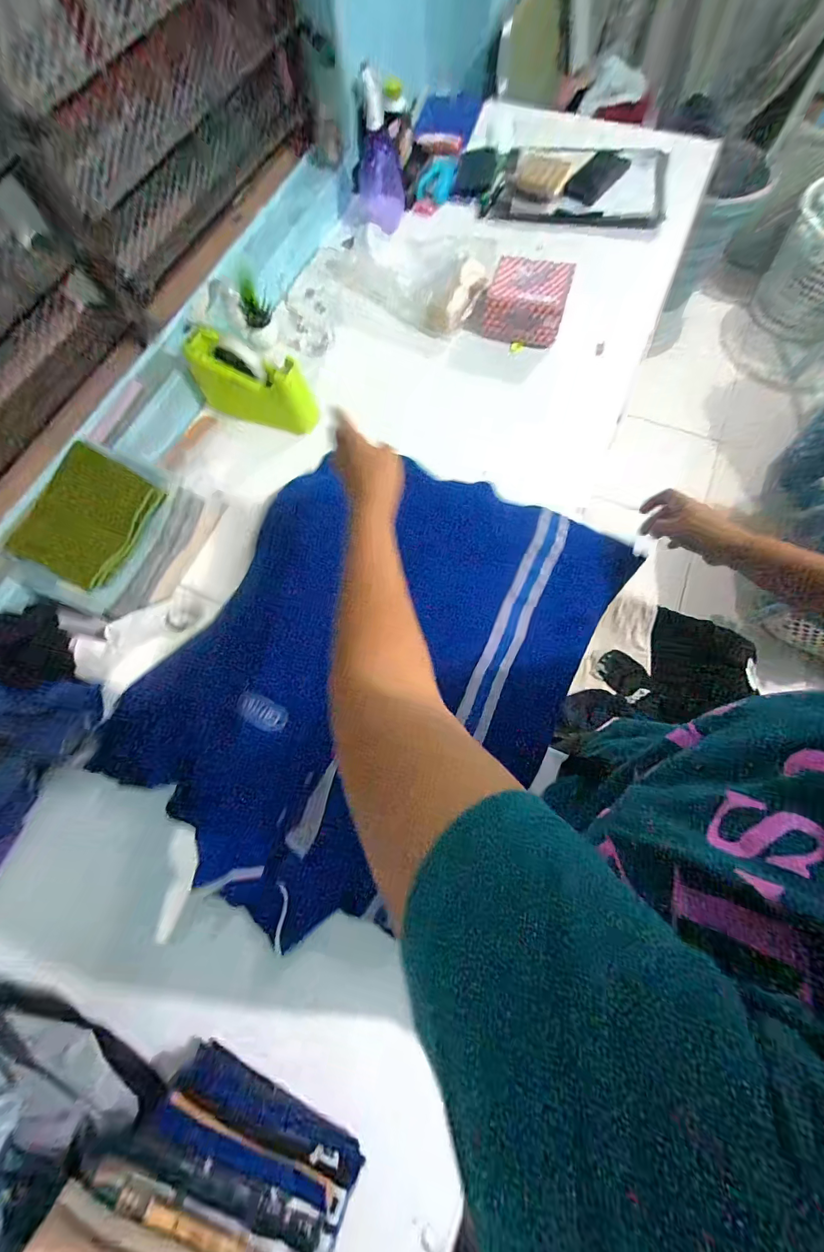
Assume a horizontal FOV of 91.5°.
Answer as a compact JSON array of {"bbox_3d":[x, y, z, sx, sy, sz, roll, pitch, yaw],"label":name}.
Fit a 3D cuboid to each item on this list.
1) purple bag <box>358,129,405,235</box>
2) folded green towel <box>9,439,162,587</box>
[{"bbox_3d":[-0.062,-0.865,0.789,0.087,0.138,0.036,-3,73,1],"label":"purple bag"},{"bbox_3d":[-0.427,-0.144,0.532,0.110,0.012,0.167,30,77,-29],"label":"folded green towel"}]

